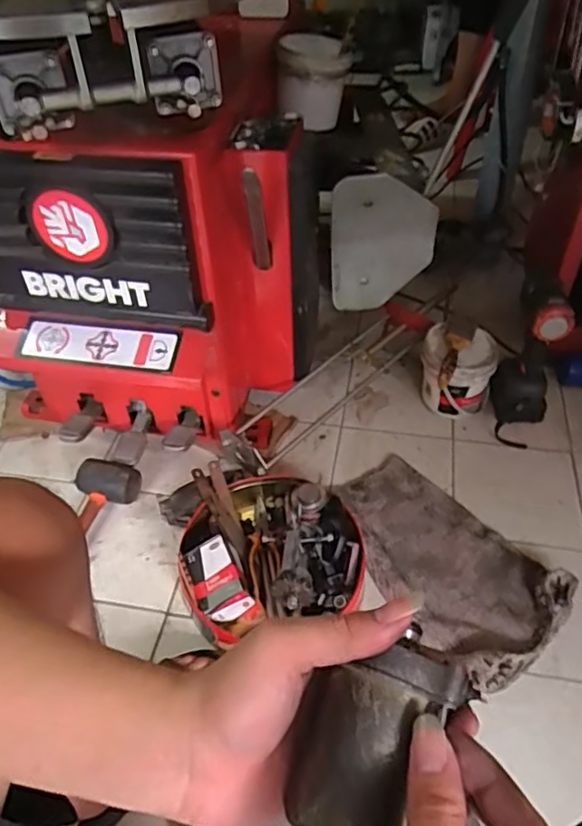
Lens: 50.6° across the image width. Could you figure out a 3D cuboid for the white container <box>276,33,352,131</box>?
[{"bbox_3d":[0.038,-0.556,1.047,0.117,0.121,0.136,1,45,2],"label":"white container"}]

